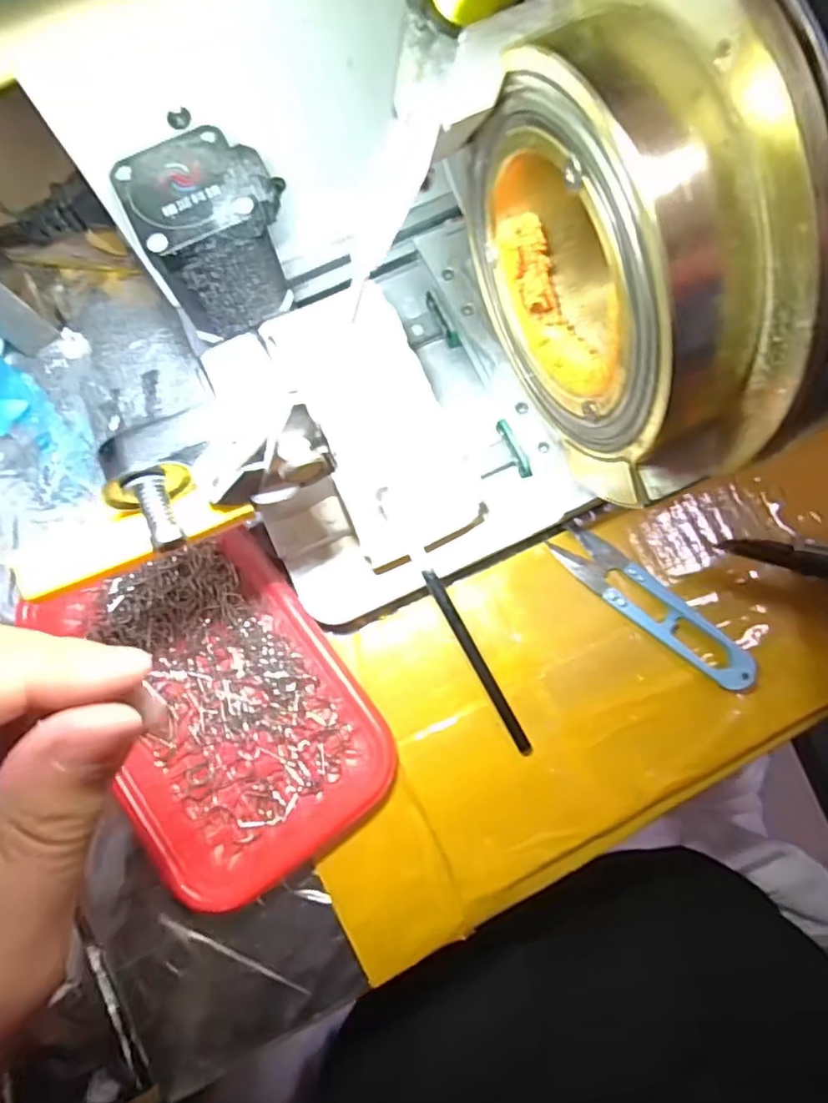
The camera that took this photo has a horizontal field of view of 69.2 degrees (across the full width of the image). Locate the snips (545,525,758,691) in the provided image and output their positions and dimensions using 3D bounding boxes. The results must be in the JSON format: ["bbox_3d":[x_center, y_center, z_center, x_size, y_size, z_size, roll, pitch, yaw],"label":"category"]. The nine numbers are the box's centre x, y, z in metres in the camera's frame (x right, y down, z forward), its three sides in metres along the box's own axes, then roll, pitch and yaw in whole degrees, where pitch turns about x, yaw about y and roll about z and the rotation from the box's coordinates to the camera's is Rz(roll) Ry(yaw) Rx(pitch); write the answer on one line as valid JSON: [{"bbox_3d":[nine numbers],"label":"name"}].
[{"bbox_3d":[0.108,0.024,0.271,0.101,0.010,0.021,39,82,7],"label":"snips"}]

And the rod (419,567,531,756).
[{"bbox_3d":[0.028,0.048,0.256,0.006,0.004,0.092,-29,97,-6],"label":"rod"}]

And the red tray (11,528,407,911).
[{"bbox_3d":[-0.085,0.063,0.263,0.103,0.017,0.157,-34,81,-6],"label":"red tray"}]

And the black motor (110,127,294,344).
[{"bbox_3d":[-0.074,-0.118,0.227,0.048,0.051,0.043,-26,81,-5],"label":"black motor"}]

